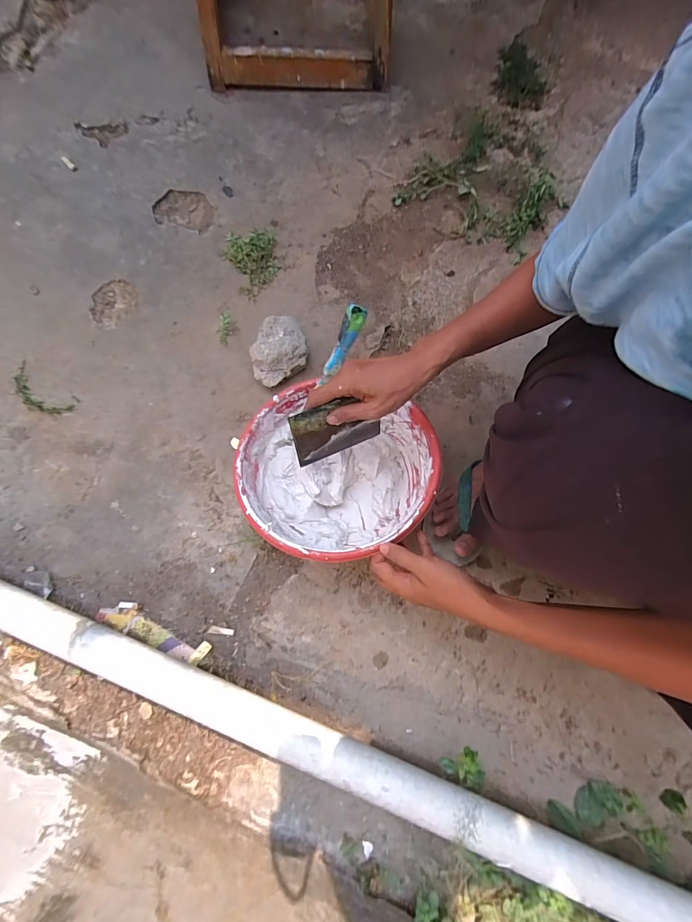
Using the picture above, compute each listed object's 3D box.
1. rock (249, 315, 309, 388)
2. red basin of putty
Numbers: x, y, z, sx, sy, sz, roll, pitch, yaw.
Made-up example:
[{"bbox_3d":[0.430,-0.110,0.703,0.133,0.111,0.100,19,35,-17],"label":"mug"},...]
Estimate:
[{"bbox_3d":[-0.108,-0.174,0.608,0.101,0.067,0.080,-36,79,-11],"label":"rock"},{"bbox_3d":[-0.015,0.008,0.509,0.246,0.107,0.236,1,74,-2],"label":"red basin of putty"}]

